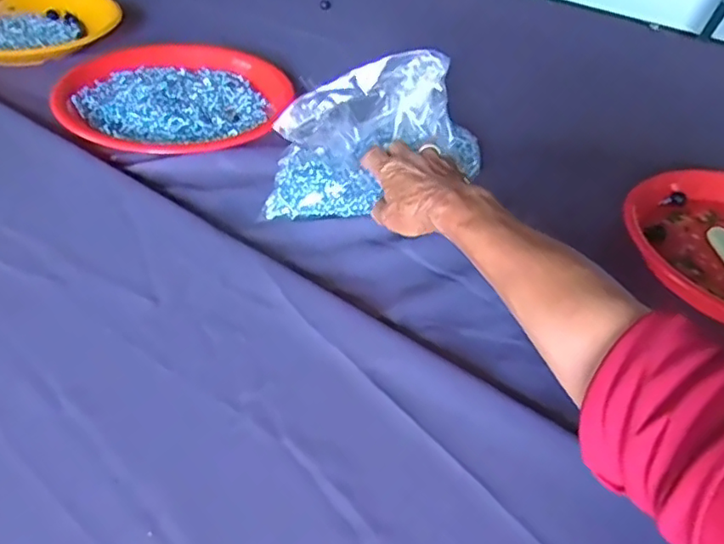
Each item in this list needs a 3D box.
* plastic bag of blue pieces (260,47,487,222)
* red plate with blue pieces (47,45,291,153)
[{"bbox_3d":[0.020,-0.131,0.575,0.209,0.113,0.108,-1,42,-7],"label":"plastic bag of blue pieces"},{"bbox_3d":[-0.213,-0.207,0.701,0.252,0.025,0.248,-7,43,-14],"label":"red plate with blue pieces"}]

